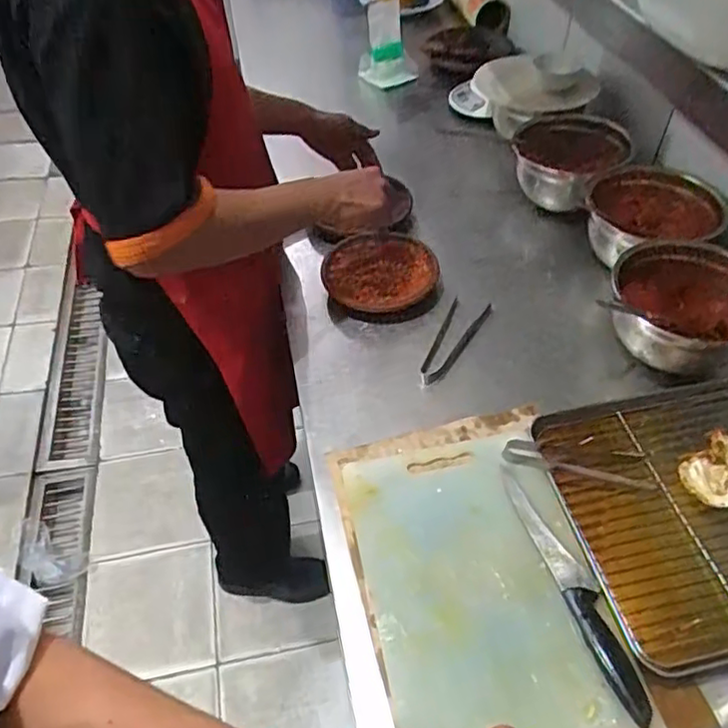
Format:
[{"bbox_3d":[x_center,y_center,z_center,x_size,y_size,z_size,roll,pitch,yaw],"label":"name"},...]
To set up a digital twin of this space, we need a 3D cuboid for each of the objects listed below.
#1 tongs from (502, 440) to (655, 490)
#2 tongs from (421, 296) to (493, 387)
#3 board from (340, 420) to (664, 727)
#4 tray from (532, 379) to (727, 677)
[{"bbox_3d":[0.243,0.105,0.736,0.166,0.031,0.043,7,48,6],"label":"tongs"},{"bbox_3d":[0.124,-0.032,0.884,0.052,0.011,0.170,19,51,16],"label":"tongs"},{"bbox_3d":[0.118,0.224,0.657,0.222,0.025,0.357,-9,49,-8],"label":"board"},{"bbox_3d":[0.416,0.142,0.715,0.389,0.025,0.292,-11,49,-10],"label":"tray"}]

